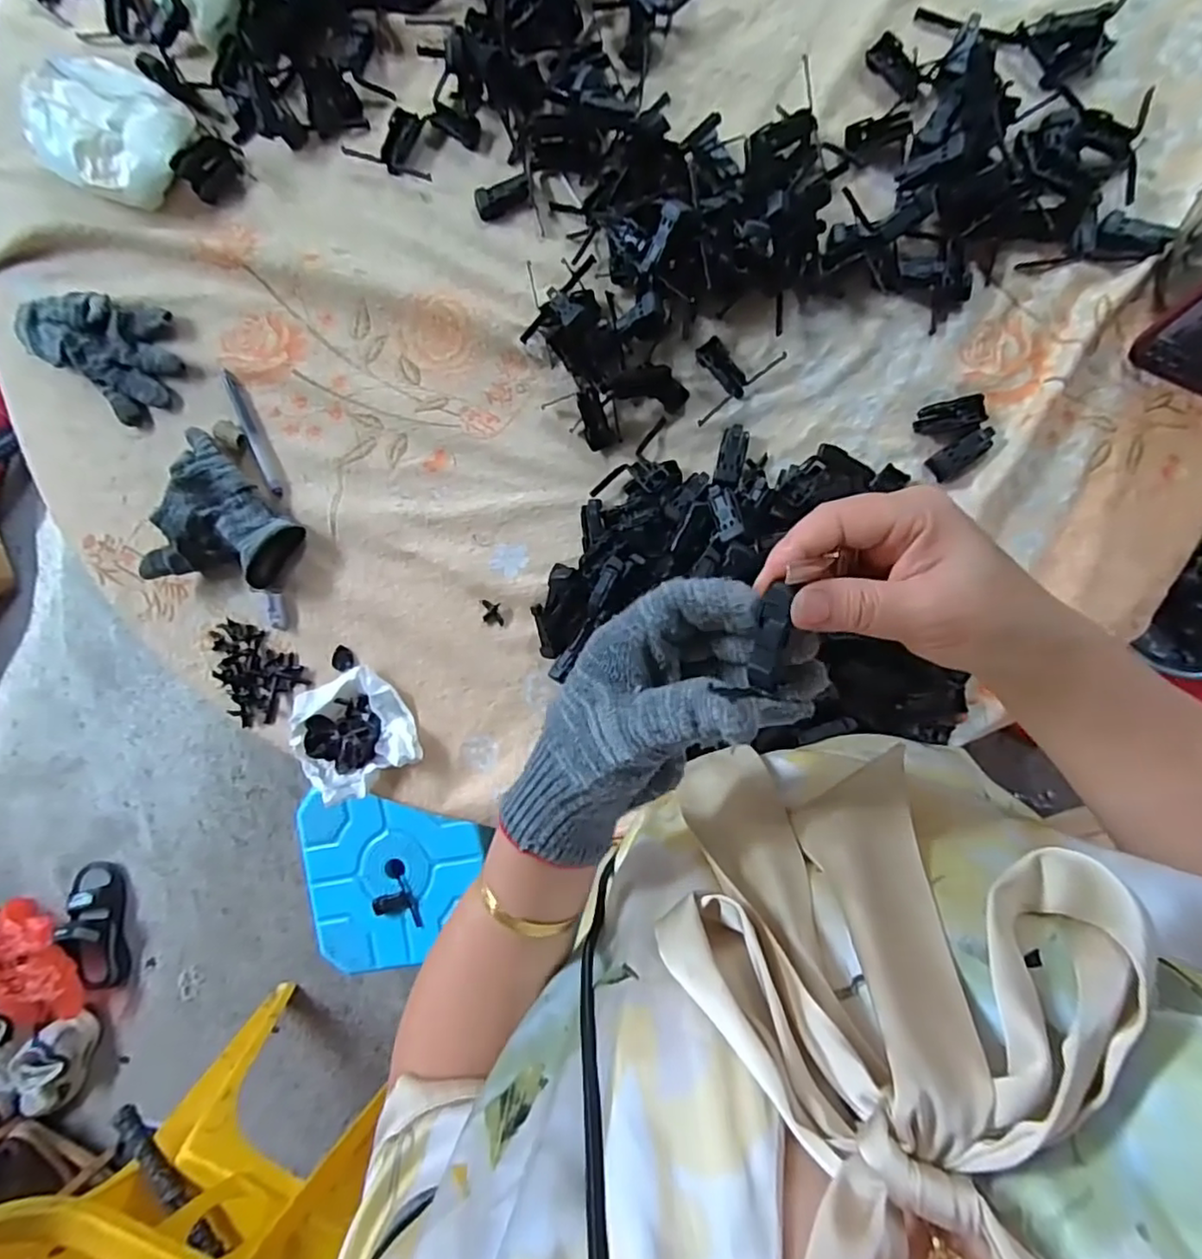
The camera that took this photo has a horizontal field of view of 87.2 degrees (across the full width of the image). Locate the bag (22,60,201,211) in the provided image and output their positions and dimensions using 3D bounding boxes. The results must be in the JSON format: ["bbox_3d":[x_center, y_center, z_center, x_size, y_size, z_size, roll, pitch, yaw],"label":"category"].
[{"bbox_3d":[-0.437,-0.441,0.548,0.147,0.049,0.112,37,94,7],"label":"bag"}]

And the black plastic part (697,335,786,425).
[{"bbox_3d":[0.095,-0.202,0.489,0.081,0.016,0.048,-41,84,6],"label":"black plastic part"}]

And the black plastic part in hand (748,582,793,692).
[{"bbox_3d":[0.066,0.003,0.245,0.012,0.004,0.042,7,108,8],"label":"black plastic part in hand"}]

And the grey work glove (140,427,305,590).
[{"bbox_3d":[-0.324,-0.088,0.537,0.124,0.040,0.126,27,93,8],"label":"grey work glove"}]

